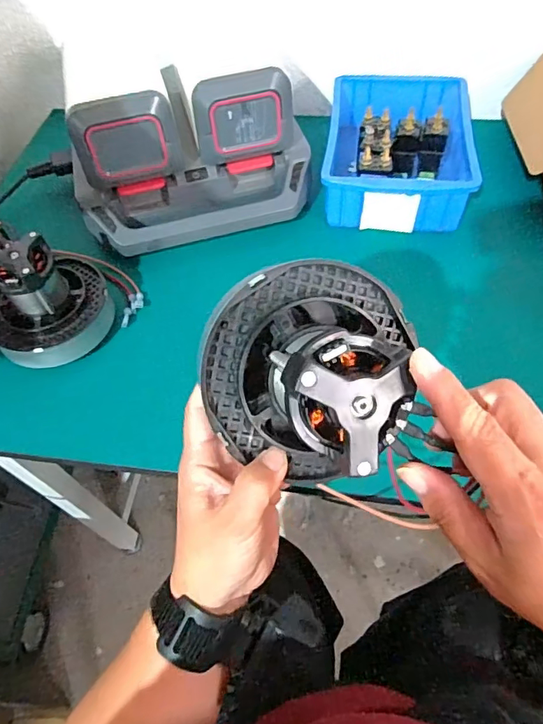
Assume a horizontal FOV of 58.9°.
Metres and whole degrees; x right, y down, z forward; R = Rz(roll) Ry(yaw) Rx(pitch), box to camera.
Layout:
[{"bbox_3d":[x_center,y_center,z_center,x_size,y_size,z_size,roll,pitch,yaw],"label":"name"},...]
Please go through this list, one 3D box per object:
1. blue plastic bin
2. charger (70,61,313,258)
[{"bbox_3d":[0.163,-0.281,0.630,0.173,0.078,0.231,4,56,7],"label":"blue plastic bin"},{"bbox_3d":[-0.089,-0.235,0.556,0.270,0.149,0.109,-15,56,-6],"label":"charger"}]

